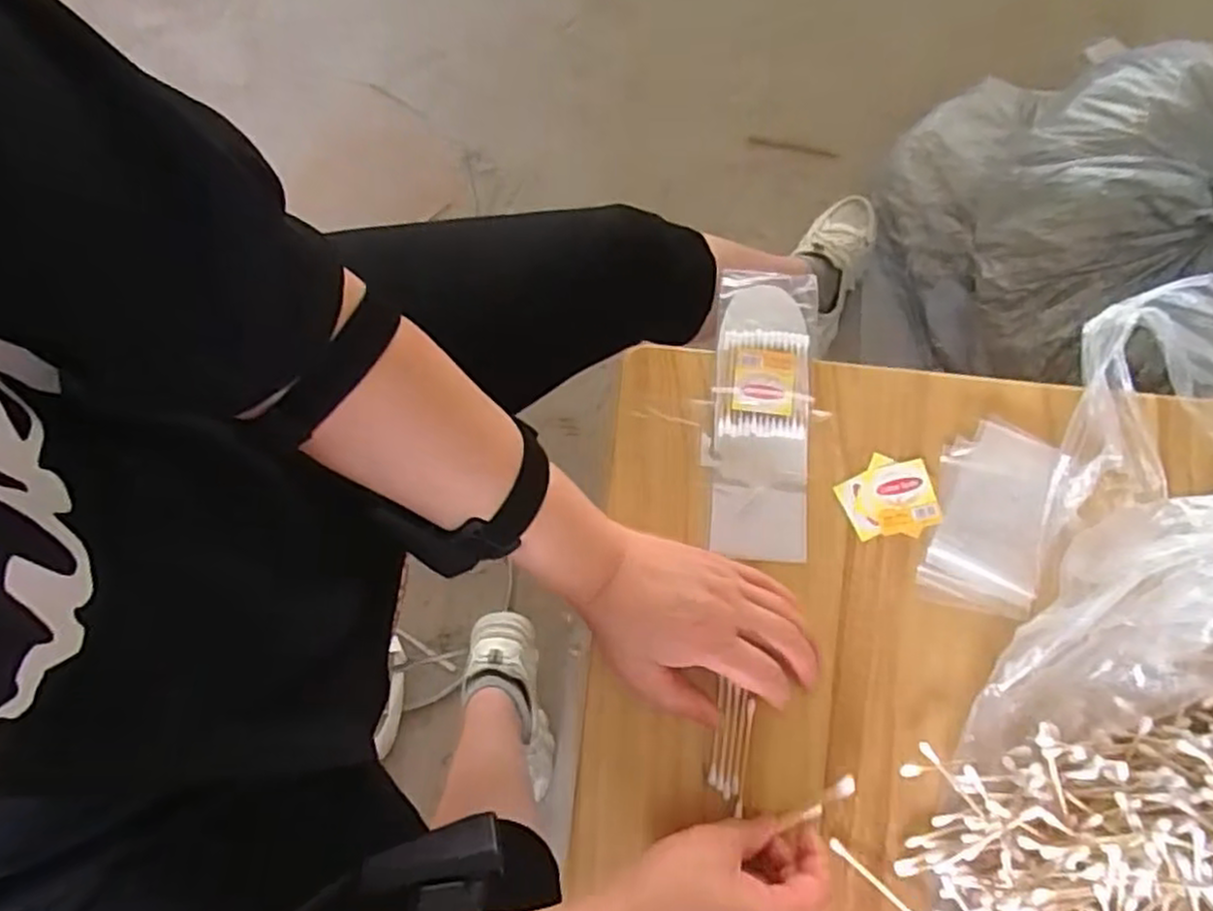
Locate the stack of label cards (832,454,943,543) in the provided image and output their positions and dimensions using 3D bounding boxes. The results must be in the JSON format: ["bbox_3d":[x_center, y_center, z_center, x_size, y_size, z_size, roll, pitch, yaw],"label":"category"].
[{"bbox_3d":[0.183,0.028,0.471,0.056,0.004,0.053,-27,76,5],"label":"stack of label cards"}]

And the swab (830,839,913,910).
[{"bbox_3d":[0.160,0.253,0.428,0.071,0.010,0.006,40,83,8],"label":"swab"}]

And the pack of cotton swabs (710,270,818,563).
[{"bbox_3d":[0.103,-0.031,0.485,0.064,0.012,0.195,5,79,3],"label":"pack of cotton swabs"}]

